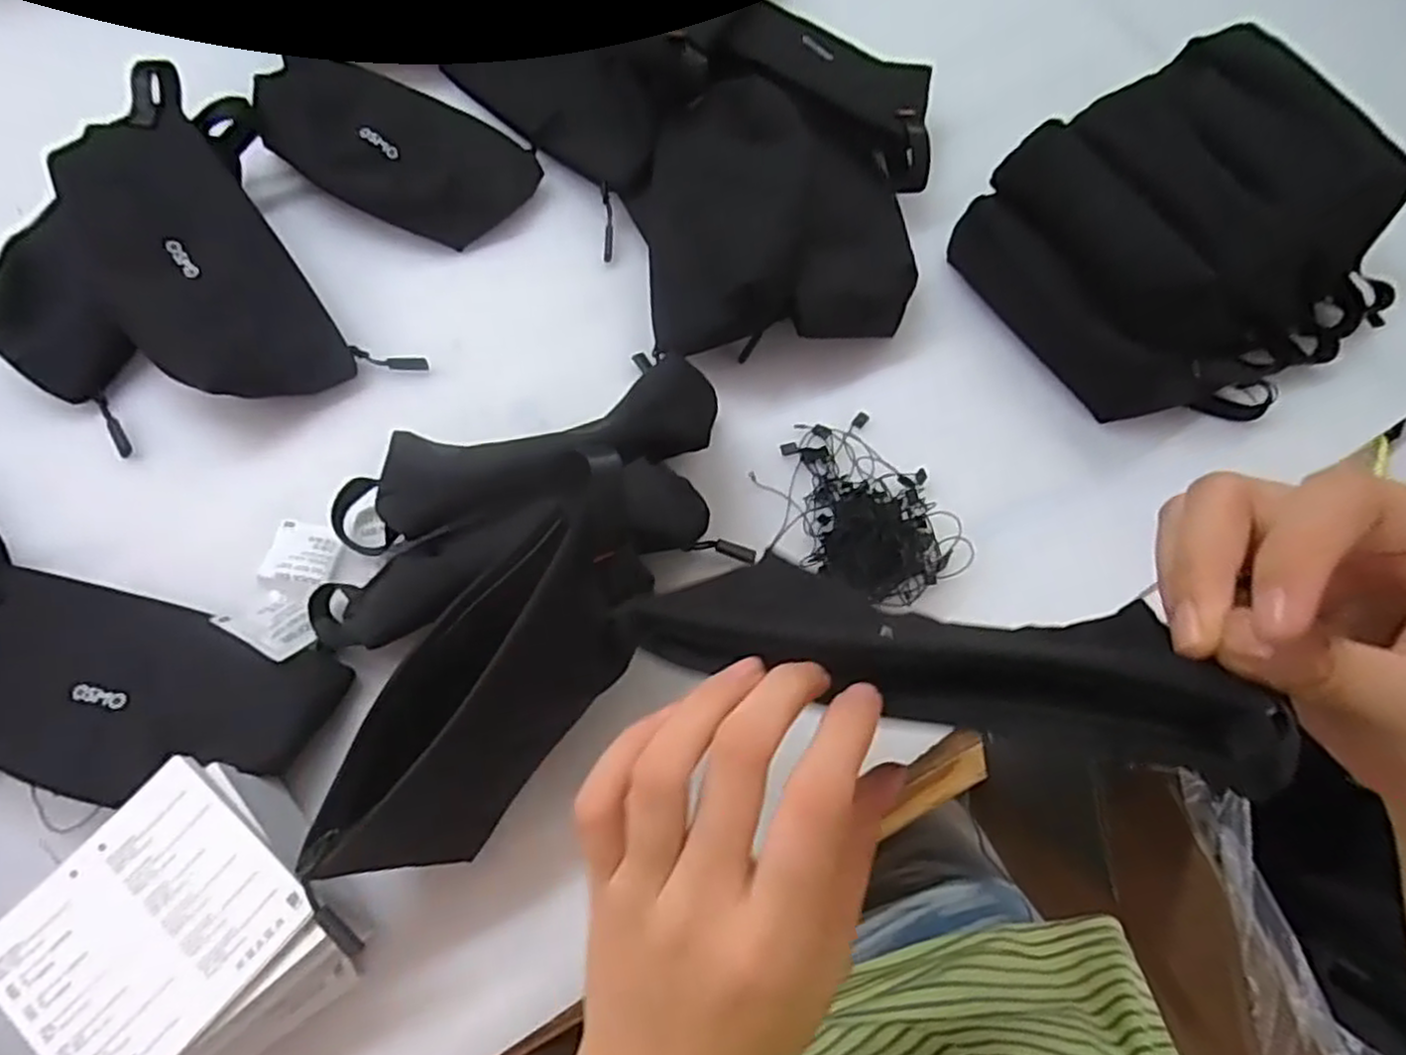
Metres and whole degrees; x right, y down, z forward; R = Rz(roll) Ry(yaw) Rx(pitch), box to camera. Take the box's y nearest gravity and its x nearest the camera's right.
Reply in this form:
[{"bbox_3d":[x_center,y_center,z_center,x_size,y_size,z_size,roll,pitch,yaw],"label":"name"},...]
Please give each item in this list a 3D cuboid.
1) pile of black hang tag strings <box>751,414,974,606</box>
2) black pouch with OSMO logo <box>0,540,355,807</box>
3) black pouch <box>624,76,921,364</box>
[{"bbox_3d":[0.090,-0.015,0.422,0.094,0.042,0.120,-21,72,-10],"label":"pile of black hang tag strings"},{"bbox_3d":[-0.292,0.076,0.364,0.202,0.036,0.091,16,70,3],"label":"black pouch with OSMO logo"},{"bbox_3d":[0.047,-0.200,0.470,0.177,0.073,0.180,-10,71,-6],"label":"black pouch"}]

